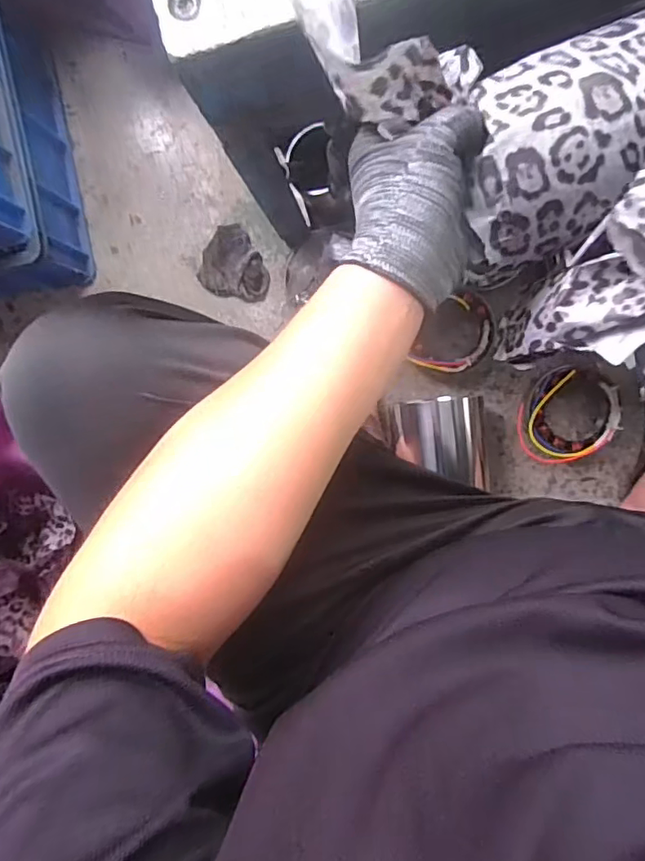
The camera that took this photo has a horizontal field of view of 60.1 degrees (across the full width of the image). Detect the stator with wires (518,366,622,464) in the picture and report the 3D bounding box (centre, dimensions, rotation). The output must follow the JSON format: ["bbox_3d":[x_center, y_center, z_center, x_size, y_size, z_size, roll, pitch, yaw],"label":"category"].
[{"bbox_3d":[0.323,-0.019,0.743,0.140,0.056,0.113,-45,89,7],"label":"stator with wires"}]

